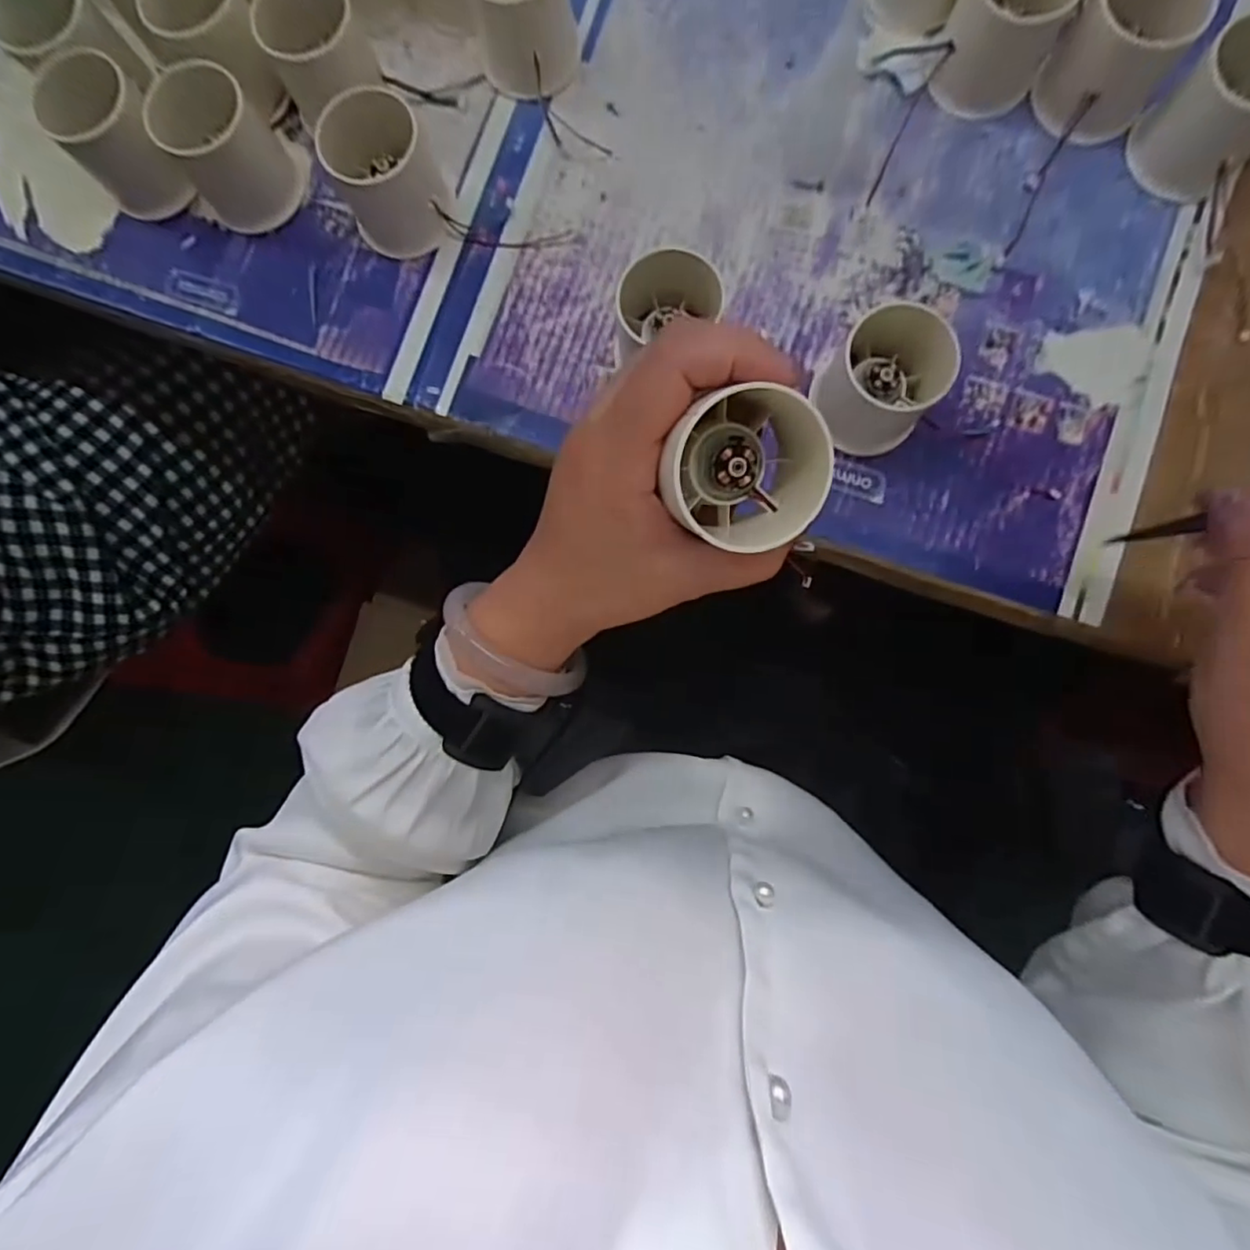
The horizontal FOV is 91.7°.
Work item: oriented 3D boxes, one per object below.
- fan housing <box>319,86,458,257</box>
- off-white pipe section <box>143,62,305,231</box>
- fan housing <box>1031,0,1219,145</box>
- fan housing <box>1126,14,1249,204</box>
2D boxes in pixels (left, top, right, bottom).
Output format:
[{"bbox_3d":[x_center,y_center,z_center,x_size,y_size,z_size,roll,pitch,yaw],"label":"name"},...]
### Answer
[{"bbox_3d":[-0.125,-0.238,0.318,0.052,0.046,0.065,-24,86,2],"label":"fan housing"},{"bbox_3d":[-0.210,-0.251,0.320,0.056,0.050,0.052,-41,85,1],"label":"off-white pipe section"},{"bbox_3d":[0.238,-0.275,0.298,0.055,0.050,0.049,34,89,5],"label":"fan housing"},{"bbox_3d":[0.288,-0.249,0.292,0.050,0.049,0.047,44,90,5],"label":"fan housing"}]

